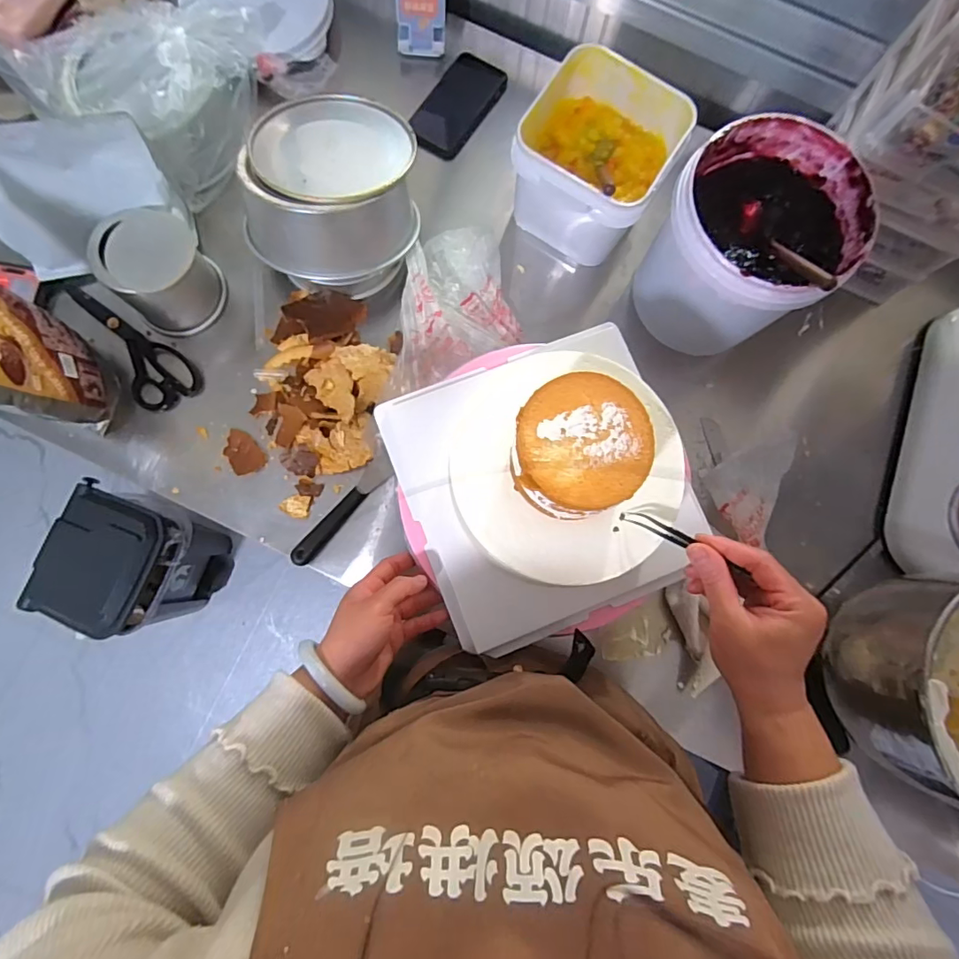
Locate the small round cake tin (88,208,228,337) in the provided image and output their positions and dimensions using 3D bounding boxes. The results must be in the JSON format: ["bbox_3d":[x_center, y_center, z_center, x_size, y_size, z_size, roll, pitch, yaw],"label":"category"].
[{"bbox_3d":[-0.373,-0.245,0.604,0.099,0.097,0.110,44,81,4],"label":"small round cake tin"}]

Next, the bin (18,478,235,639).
[{"bbox_3d":[-0.745,0.186,1.152,0.254,0.378,0.258,21,80,1],"label":"bin"}]

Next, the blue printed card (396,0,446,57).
[{"bbox_3d":[-0.078,-0.631,0.689,0.065,0.098,0.012,-3,44,-8],"label":"blue printed card"}]

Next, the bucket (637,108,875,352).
[{"bbox_3d":[0.298,-0.266,0.591,0.184,0.166,0.192,0,81,-3],"label":"bucket"}]

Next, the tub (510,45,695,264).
[{"bbox_3d":[0.142,-0.389,0.636,0.170,0.127,0.176,31,81,2],"label":"tub"}]

